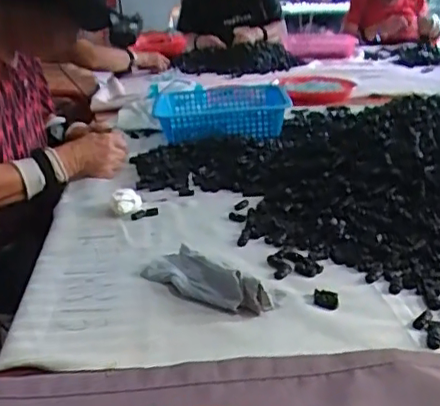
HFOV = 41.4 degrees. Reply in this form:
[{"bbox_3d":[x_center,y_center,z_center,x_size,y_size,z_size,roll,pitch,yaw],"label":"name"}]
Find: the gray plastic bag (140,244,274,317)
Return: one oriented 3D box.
[{"bbox_3d":[-0.024,0.086,0.690,0.069,0.043,0.183,-18,28,-34],"label":"gray plastic bag"}]

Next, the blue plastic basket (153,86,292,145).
[{"bbox_3d":[0.006,-0.209,1.339,0.306,0.070,0.269,-1,23,0],"label":"blue plastic basket"}]

